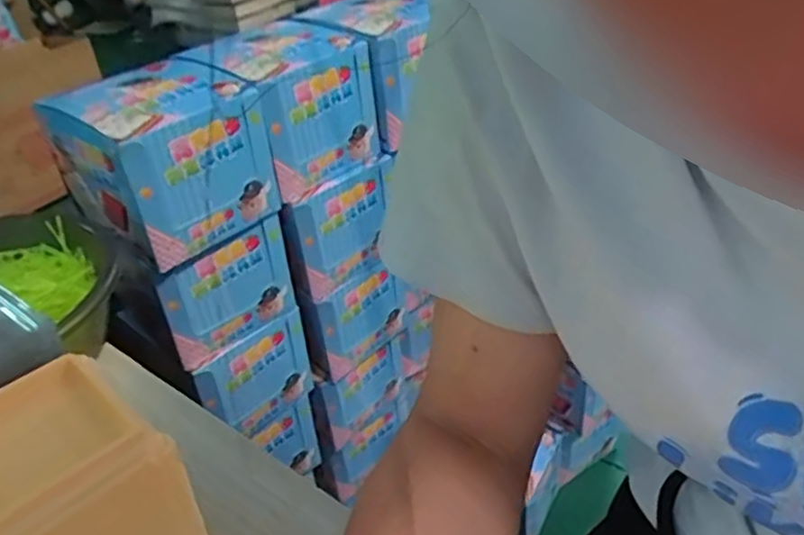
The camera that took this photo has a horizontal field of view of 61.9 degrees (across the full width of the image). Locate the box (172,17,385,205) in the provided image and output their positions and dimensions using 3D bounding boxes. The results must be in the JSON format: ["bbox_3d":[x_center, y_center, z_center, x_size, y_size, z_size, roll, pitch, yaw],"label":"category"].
[{"bbox_3d":[-0.120,-0.177,0.737,0.129,0.133,0.153,26,46,38],"label":"box"}]

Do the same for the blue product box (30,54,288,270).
[{"bbox_3d":[-0.234,-0.105,0.659,0.147,0.138,0.151,22,44,35],"label":"blue product box"}]

